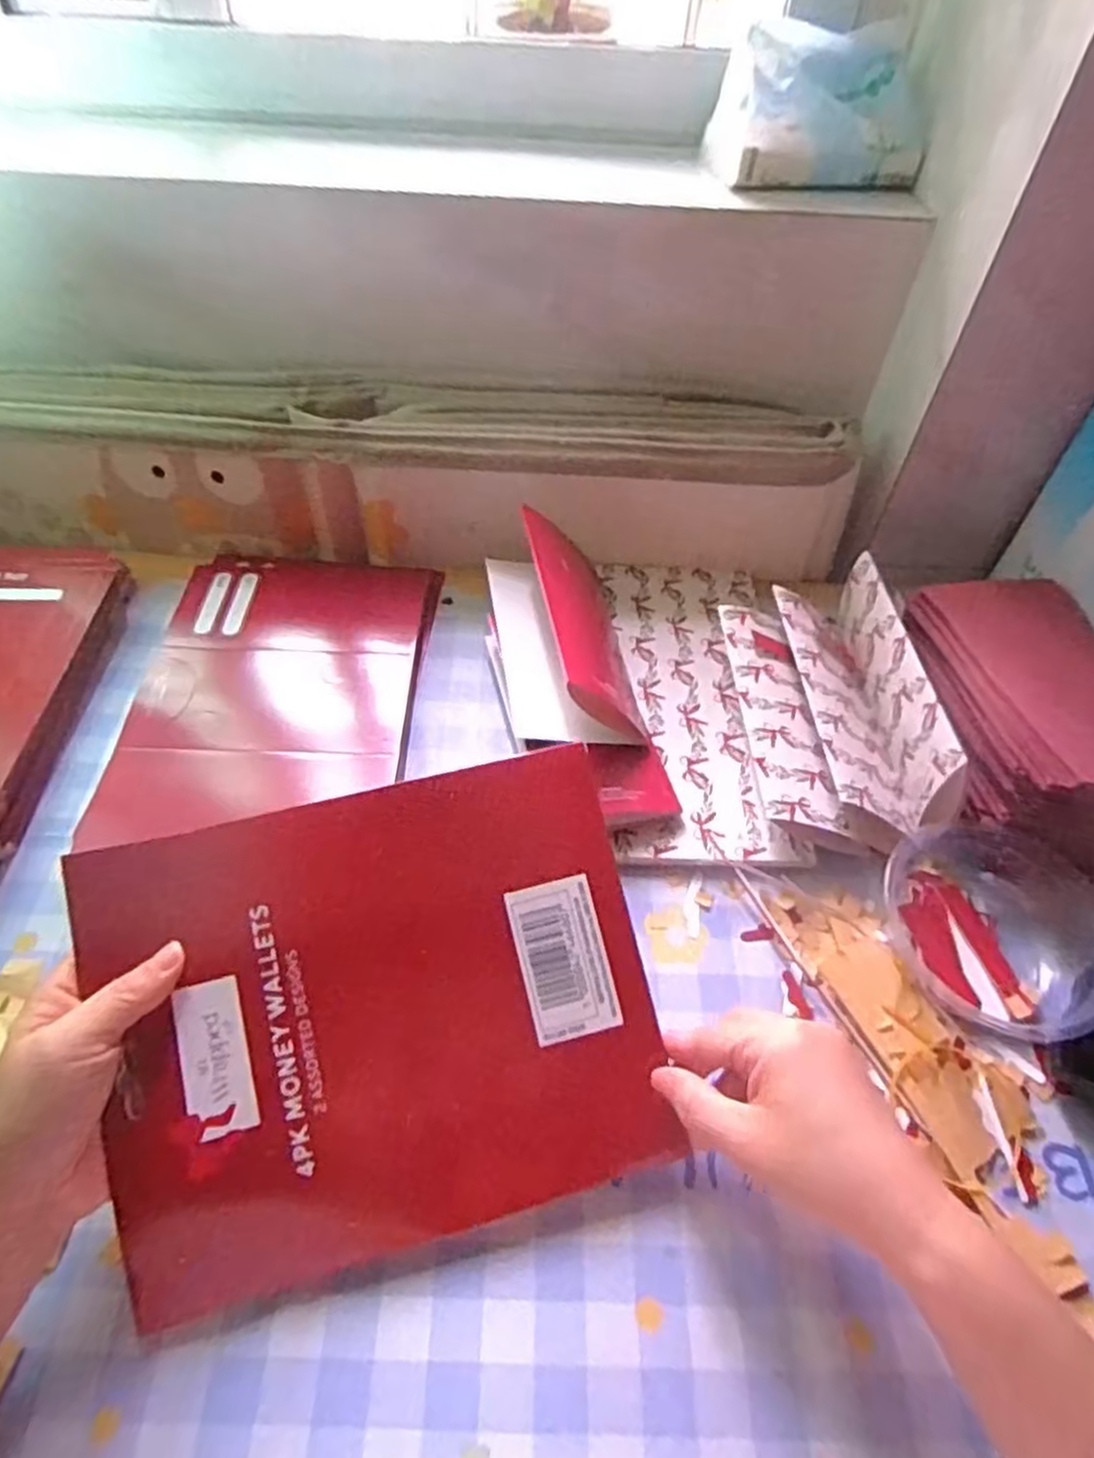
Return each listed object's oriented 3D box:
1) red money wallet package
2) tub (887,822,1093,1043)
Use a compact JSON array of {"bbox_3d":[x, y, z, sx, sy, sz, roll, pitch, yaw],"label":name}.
[{"bbox_3d":[-0.068,0.125,0.340,0.230,0.011,0.196,-12,81,-15],"label":"red money wallet package"},{"bbox_3d":[0.240,0.104,0.413,0.102,0.041,0.117,10,52,5],"label":"tub"}]

